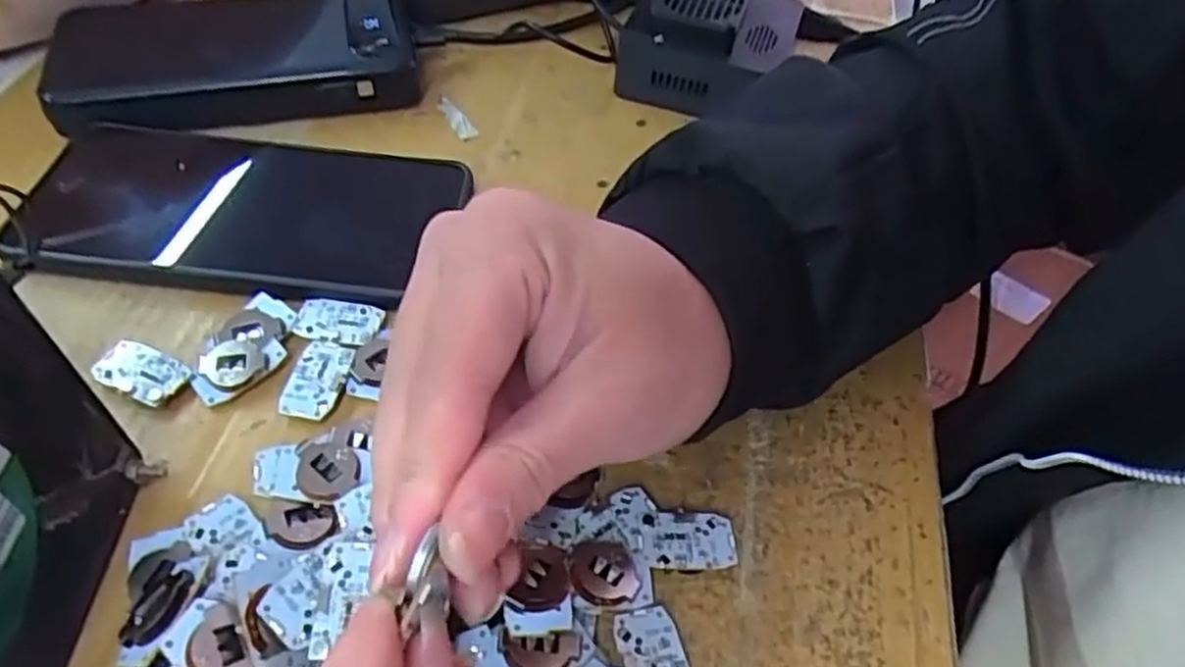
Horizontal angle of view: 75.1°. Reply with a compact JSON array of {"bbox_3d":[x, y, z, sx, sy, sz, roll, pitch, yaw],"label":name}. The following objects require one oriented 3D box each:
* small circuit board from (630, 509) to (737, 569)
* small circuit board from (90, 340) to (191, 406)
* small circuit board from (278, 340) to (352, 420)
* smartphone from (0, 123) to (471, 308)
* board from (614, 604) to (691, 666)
[{"bbox_3d":[0.027,0.062,0.232,0.031,0.004,0.018,1,49,-8],"label":"small circuit board"},{"bbox_3d":[-0.150,0.013,0.257,0.030,0.006,0.018,17,52,8],"label":"small circuit board"},{"bbox_3d":[-0.093,0.015,0.258,0.018,0.004,0.029,9,52,1],"label":"small circuit board"},{"bbox_3d":[-0.142,-0.051,0.301,0.163,0.012,0.080,7,52,0],"label":"smartphone"},{"bbox_3d":[0.017,0.089,0.209,0.018,0.004,0.029,-5,49,-18],"label":"board"}]

